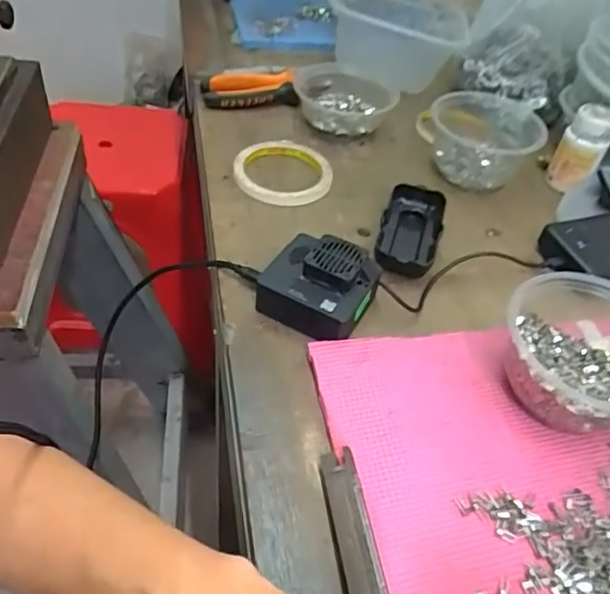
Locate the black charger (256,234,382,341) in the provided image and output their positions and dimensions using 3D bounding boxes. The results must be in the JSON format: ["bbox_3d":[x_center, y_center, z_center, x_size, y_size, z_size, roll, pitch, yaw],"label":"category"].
[{"bbox_3d":[0.010,-0.009,0.456,0.081,0.045,0.072,26,50,17],"label":"black charger"}]

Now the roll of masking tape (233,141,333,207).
[{"bbox_3d":[-0.023,-0.127,0.589,0.096,0.016,0.096,1,48,-1],"label":"roll of masking tape"}]

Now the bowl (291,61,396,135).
[{"bbox_3d":[0.045,-0.220,0.653,0.112,0.036,0.098,0,48,-2],"label":"bowl"}]

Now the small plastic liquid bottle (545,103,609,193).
[{"bbox_3d":[0.284,-0.152,0.600,0.044,0.075,0.046,27,50,18],"label":"small plastic liquid bottle"}]

